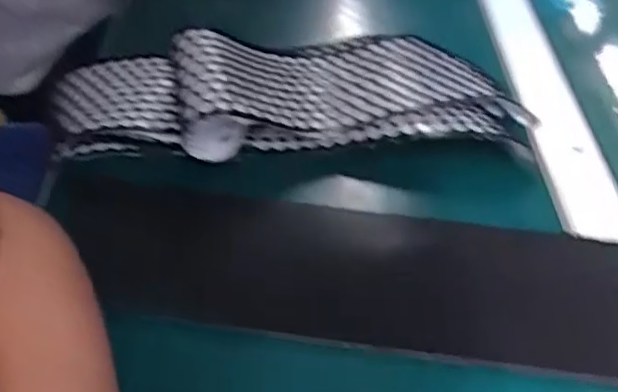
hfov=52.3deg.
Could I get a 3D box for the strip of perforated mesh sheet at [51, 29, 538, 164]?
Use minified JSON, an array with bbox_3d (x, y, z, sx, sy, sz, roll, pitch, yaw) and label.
[{"bbox_3d":[-0.018,-0.085,0.467,0.358,0.048,0.128,-2,45,0],"label":"strip of perforated mesh sheet"}]

